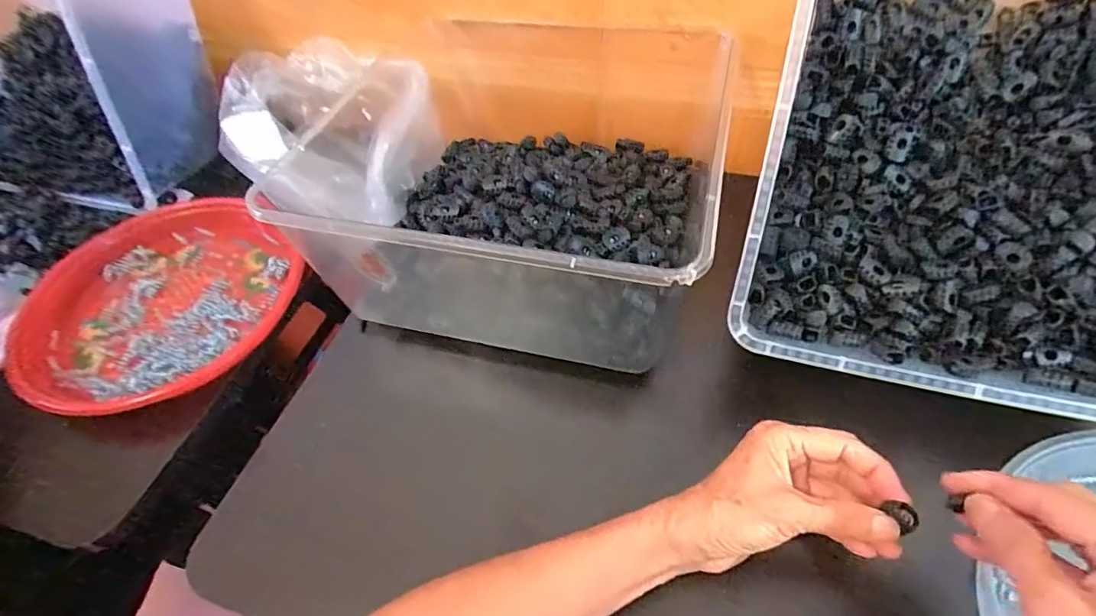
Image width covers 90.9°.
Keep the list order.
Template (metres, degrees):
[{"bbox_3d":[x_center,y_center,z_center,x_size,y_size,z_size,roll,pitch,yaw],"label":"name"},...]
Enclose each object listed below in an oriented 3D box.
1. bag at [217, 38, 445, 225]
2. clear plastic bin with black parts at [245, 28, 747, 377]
[{"bbox_3d":[-0.225,-0.175,0.555,0.215,0.101,0.151,18,55,19],"label":"bag"},{"bbox_3d":[-0.016,-0.122,0.477,0.290,0.113,0.317,8,52,12],"label":"clear plastic bin with black parts"}]

